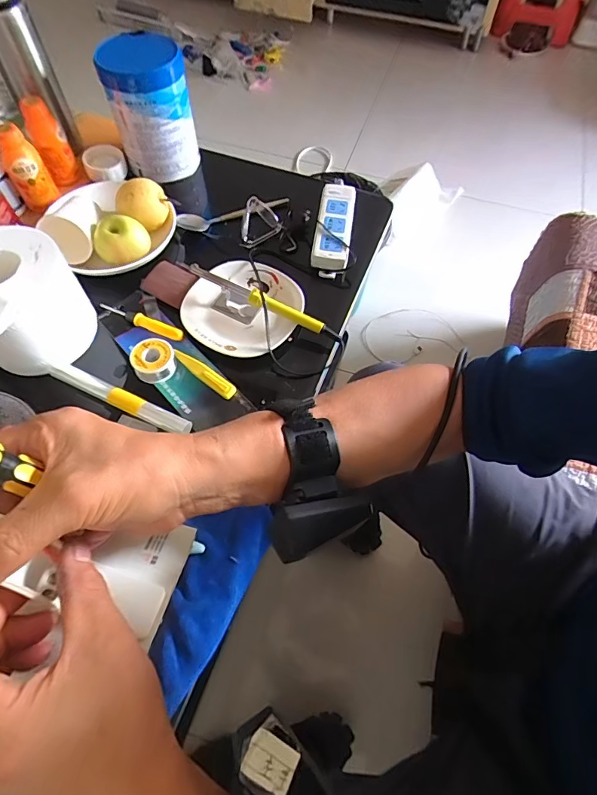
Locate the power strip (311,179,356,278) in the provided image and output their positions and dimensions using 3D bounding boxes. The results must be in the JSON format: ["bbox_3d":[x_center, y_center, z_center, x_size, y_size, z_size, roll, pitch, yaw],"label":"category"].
[{"bbox_3d":[0.059,-0.283,0.707,0.055,0.035,0.188,8,61,3],"label":"power strip"}]

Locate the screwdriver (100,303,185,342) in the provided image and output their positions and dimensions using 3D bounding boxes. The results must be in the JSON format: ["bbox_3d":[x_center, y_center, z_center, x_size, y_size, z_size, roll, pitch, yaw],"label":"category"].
[{"bbox_3d":[-0.225,-0.112,0.620,0.139,0.013,0.018,24,64,11],"label":"screwdriver"}]

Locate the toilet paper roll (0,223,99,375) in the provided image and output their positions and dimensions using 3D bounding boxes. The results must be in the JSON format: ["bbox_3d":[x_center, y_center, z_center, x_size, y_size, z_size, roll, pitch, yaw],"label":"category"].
[{"bbox_3d":[-0.352,-0.120,0.548,0.144,0.128,0.139,1,61,-1],"label":"toilet paper roll"}]

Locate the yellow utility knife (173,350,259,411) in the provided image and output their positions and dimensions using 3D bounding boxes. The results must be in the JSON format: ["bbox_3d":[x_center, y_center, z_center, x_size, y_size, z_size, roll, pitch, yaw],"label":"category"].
[{"bbox_3d":[-0.114,-0.024,0.580,0.137,0.019,0.021,37,67,17],"label":"yellow utility knife"}]

